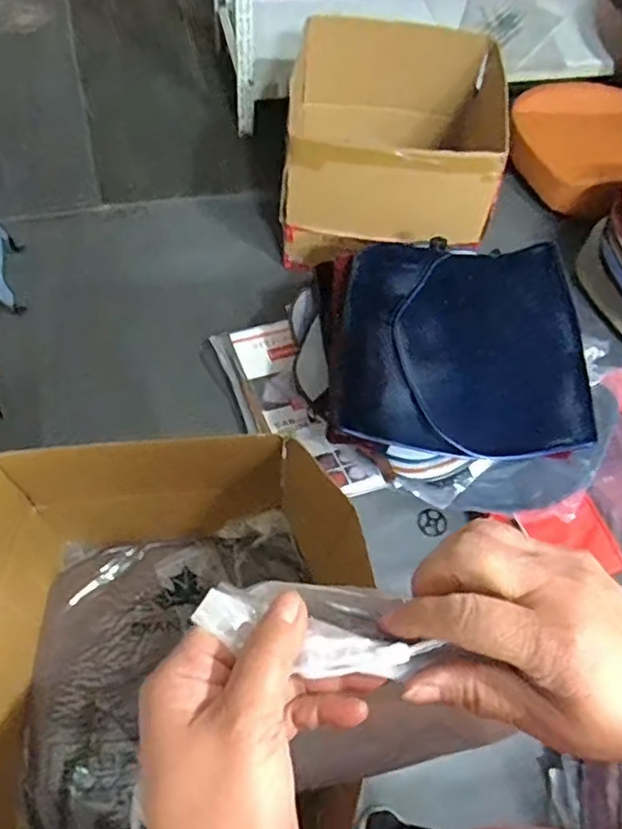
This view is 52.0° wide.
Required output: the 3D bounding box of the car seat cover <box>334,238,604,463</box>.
[{"bbox_3d":[0.282,-0.149,1.274,0.456,0.136,0.477,2,59,-4],"label":"car seat cover"}]

